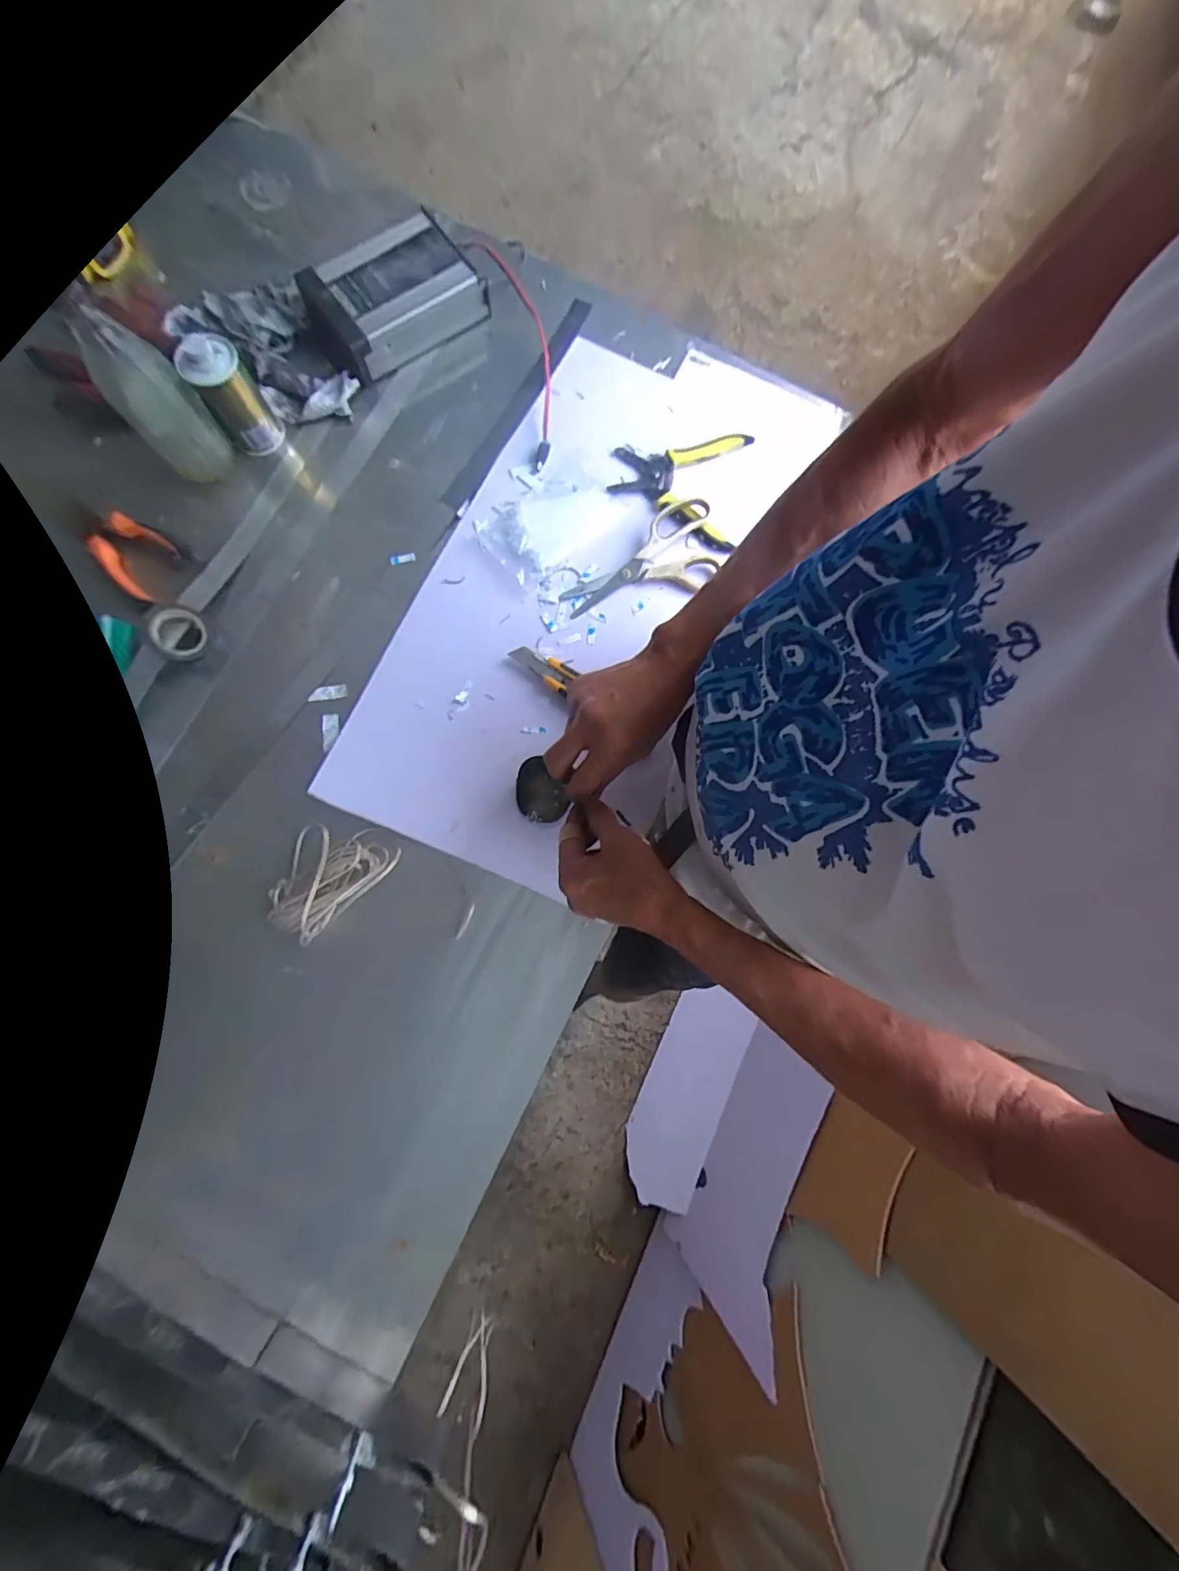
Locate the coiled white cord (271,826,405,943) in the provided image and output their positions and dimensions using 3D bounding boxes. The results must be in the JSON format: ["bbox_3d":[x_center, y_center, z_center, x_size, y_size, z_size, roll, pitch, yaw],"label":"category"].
[{"bbox_3d":[-0.256,0.083,0.489,0.118,0.016,0.083,-43,83,-9],"label":"coiled white cord"}]

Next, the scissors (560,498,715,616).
[{"bbox_3d":[0.060,-0.237,0.554,0.185,0.021,0.093,-31,82,-7],"label":"scissors"}]

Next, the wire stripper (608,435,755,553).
[{"bbox_3d":[0.100,-0.350,0.579,0.150,0.015,0.147,15,79,1],"label":"wire stripper"}]

